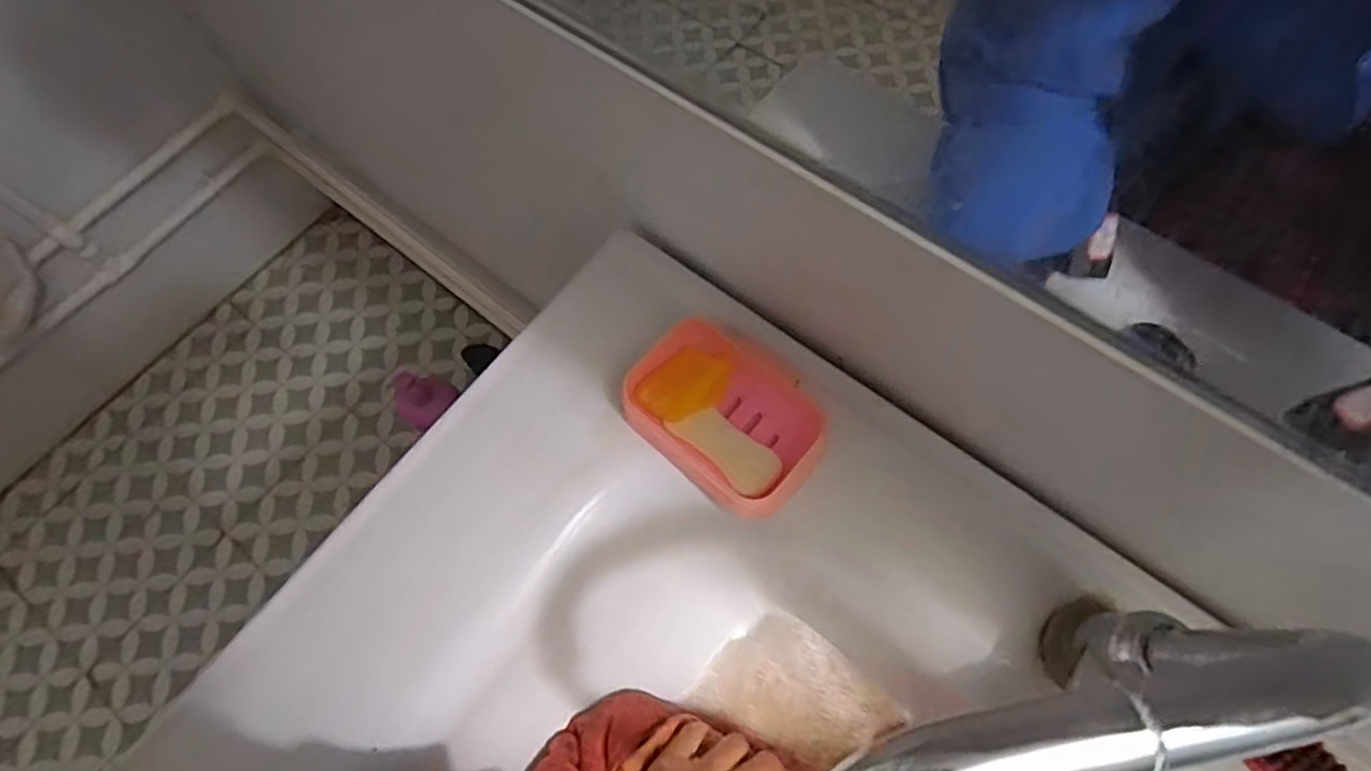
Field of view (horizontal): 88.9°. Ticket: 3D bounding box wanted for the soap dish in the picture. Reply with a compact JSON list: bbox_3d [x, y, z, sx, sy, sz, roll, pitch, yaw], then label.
[{"bbox_3d":[0.028,0.022,0.455,0.124,0.049,0.094,39,74,17],"label":"soap dish"}]

